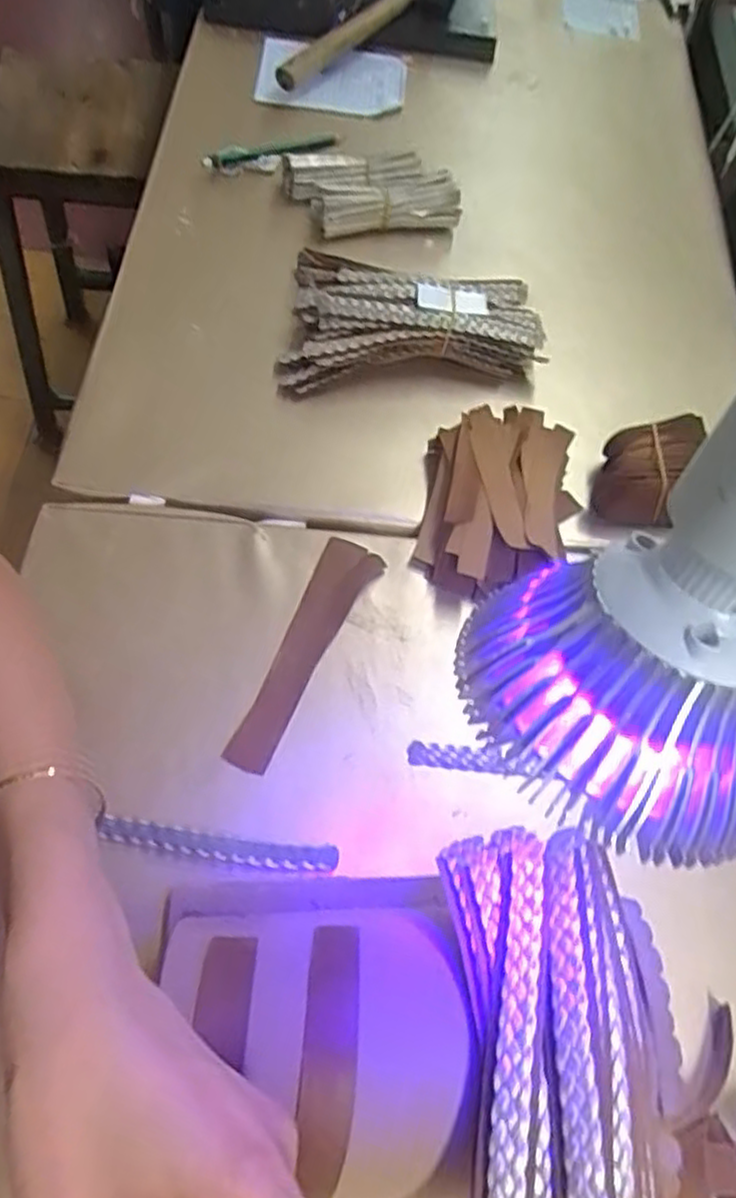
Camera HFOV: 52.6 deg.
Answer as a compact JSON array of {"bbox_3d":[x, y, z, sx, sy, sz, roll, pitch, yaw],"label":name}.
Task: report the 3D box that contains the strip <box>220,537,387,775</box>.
[{"bbox_3d":[-0.039,0.032,0.466,0.037,0.005,0.164,24,64,5],"label":"strip"}]

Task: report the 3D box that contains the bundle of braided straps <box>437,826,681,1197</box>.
[{"bbox_3d":[0.077,0.176,0.274,0.085,0.039,0.173,3,64,-5],"label":"bundle of braided straps"}]

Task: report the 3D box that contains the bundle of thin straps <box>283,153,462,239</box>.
[{"bbox_3d":[0.003,-0.351,0.641,0.145,0.035,0.080,-2,63,-6],"label":"bundle of thin straps"}]

